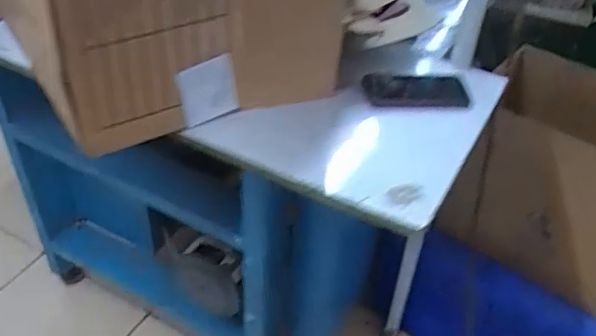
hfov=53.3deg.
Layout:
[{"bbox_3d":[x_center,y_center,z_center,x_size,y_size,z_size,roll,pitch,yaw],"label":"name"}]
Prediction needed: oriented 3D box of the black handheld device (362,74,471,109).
[{"bbox_3d":[0.185,-0.123,0.936,0.158,0.014,0.087,4,41,1],"label":"black handheld device"}]

